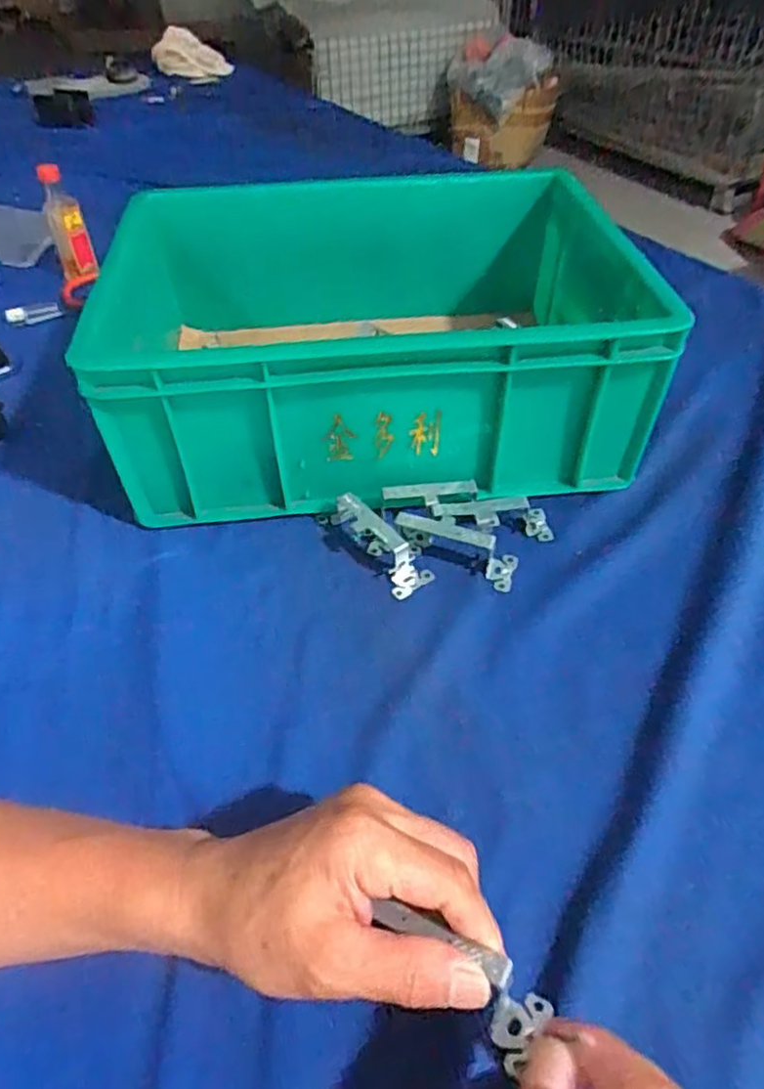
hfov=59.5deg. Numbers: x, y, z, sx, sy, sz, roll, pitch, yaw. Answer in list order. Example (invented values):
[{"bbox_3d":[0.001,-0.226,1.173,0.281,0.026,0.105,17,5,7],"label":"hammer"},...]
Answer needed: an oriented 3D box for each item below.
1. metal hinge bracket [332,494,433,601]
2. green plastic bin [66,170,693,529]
[{"bbox_3d":[-0.004,-0.003,0.485,0.033,0.033,0.096,-30,56,-28],"label":"metal hinge bracket"},{"bbox_3d":[-0.005,-0.181,0.571,0.398,0.144,0.313,-2,47,-2],"label":"green plastic bin"}]

